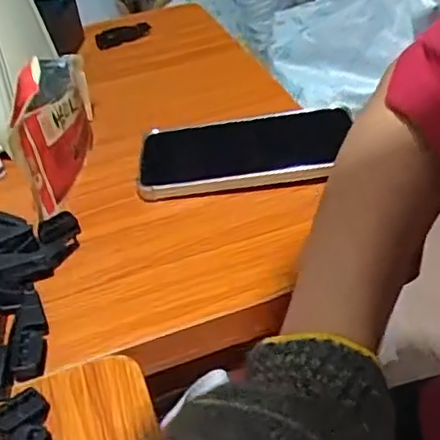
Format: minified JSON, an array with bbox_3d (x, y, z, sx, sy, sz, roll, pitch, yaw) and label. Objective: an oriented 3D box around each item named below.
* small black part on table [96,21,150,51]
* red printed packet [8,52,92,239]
[{"bbox_3d":[-0.112,-0.217,0.705,0.069,0.013,0.025,-28,45,-26],"label":"small black part on table"},{"bbox_3d":[-0.128,-0.072,0.475,0.043,0.079,0.155,-7,40,-1],"label":"red printed packet"}]

